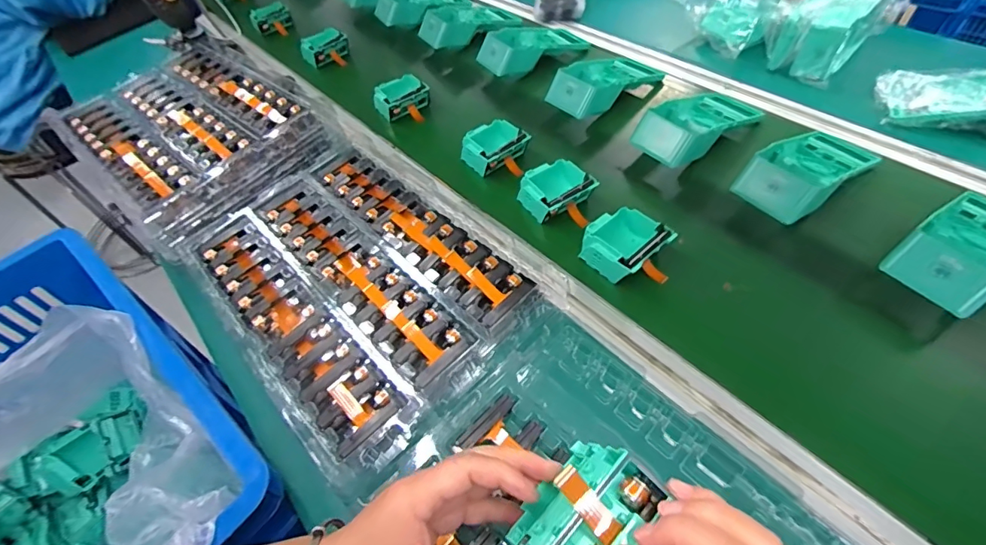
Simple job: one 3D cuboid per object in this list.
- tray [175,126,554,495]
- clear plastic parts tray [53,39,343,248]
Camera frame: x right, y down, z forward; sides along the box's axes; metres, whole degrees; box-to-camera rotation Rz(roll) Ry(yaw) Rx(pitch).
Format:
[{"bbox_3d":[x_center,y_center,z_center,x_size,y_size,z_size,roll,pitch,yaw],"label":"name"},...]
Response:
[{"bbox_3d":[-0.166,-0.005,0.502,0.253,0.041,0.406,-38,57,-20],"label":"tray"},{"bbox_3d":[-0.415,-0.205,0.640,0.350,0.046,0.276,33,64,28],"label":"clear plastic parts tray"}]

